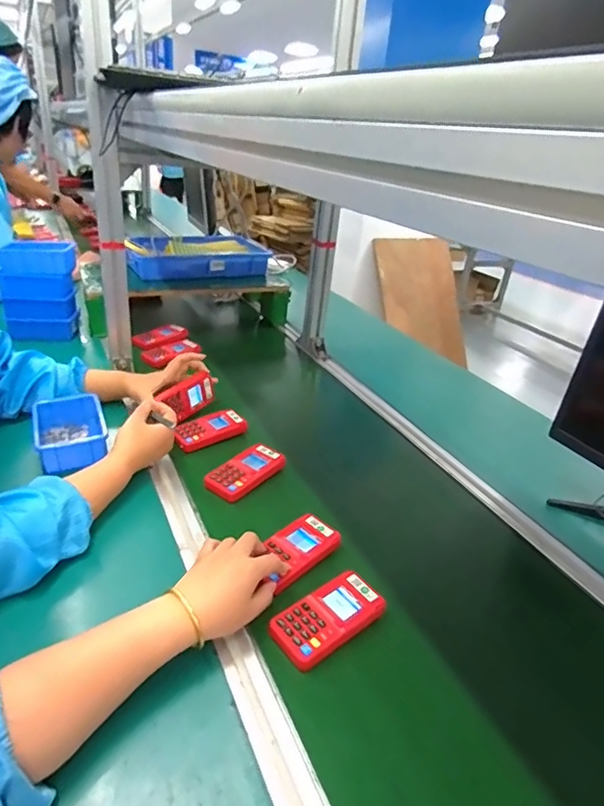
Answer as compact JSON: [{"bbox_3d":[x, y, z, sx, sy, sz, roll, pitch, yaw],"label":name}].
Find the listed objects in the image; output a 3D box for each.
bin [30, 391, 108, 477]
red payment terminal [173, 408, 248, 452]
[{"bbox_3d":[-0.361,0.049,0.798,0.094,0.048,0.153,-3,34,-27],"label":"bin"},{"bbox_3d":[-0.160,0.045,0.877,0.128,0.025,0.060,-15,40,-40],"label":"red payment terminal"}]

